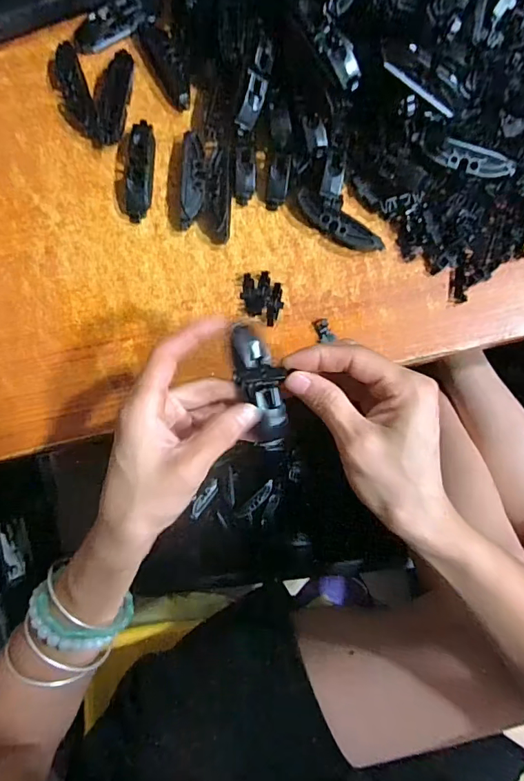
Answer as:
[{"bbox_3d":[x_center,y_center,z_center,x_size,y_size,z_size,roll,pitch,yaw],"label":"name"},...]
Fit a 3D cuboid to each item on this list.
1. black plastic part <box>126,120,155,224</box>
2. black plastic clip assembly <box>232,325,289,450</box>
[{"bbox_3d":[-0.097,-0.176,0.372,0.019,0.018,0.076,3,83,-3],"label":"black plastic part"},{"bbox_3d":[0.001,-0.001,0.276,0.025,0.015,0.076,-18,102,-5],"label":"black plastic clip assembly"}]

